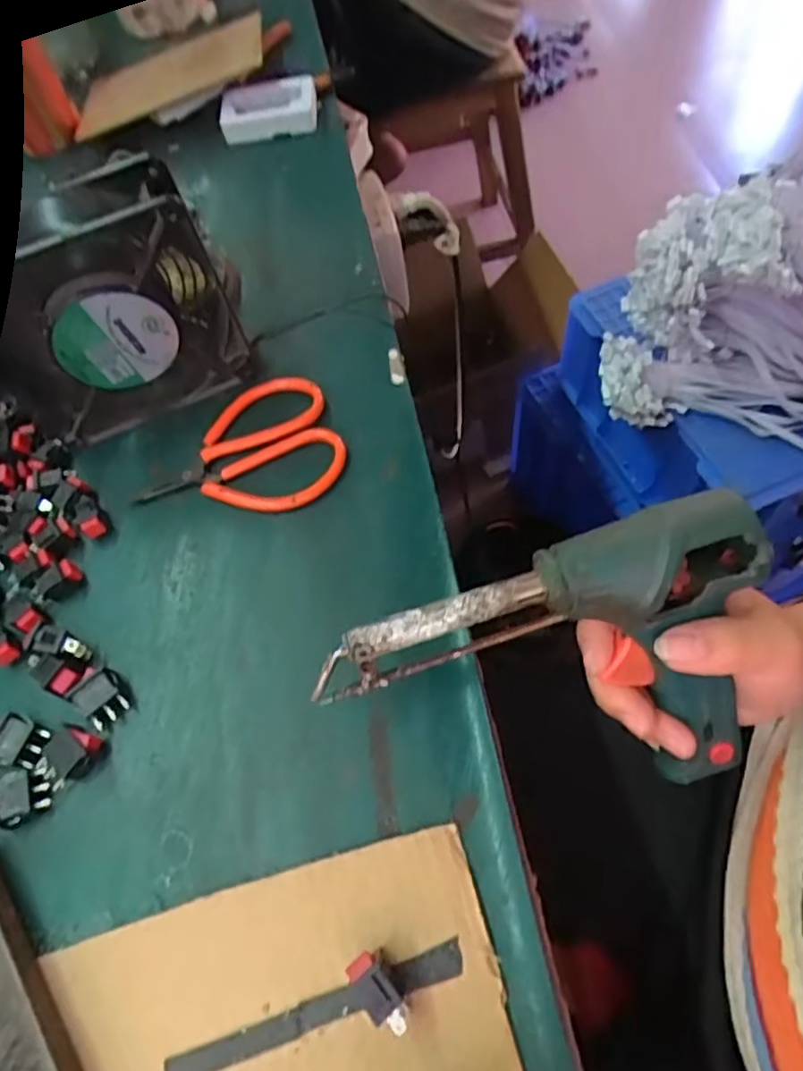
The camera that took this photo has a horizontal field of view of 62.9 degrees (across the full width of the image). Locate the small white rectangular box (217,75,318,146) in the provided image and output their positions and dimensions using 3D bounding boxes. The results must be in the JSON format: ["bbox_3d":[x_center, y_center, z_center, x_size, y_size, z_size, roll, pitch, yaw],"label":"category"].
[{"bbox_3d":[-0.100,-0.320,0.492,0.072,0.020,0.041,-9,61,3],"label":"small white rectangular box"}]

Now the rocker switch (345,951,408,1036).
[{"bbox_3d":[-0.008,0.159,0.229,0.013,0.021,0.025,-34,63,-11],"label":"rocker switch"}]

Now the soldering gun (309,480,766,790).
[{"bbox_3d":[0.063,0.062,0.293,0.179,0.137,0.040,-14,27,1],"label":"soldering gun"}]

